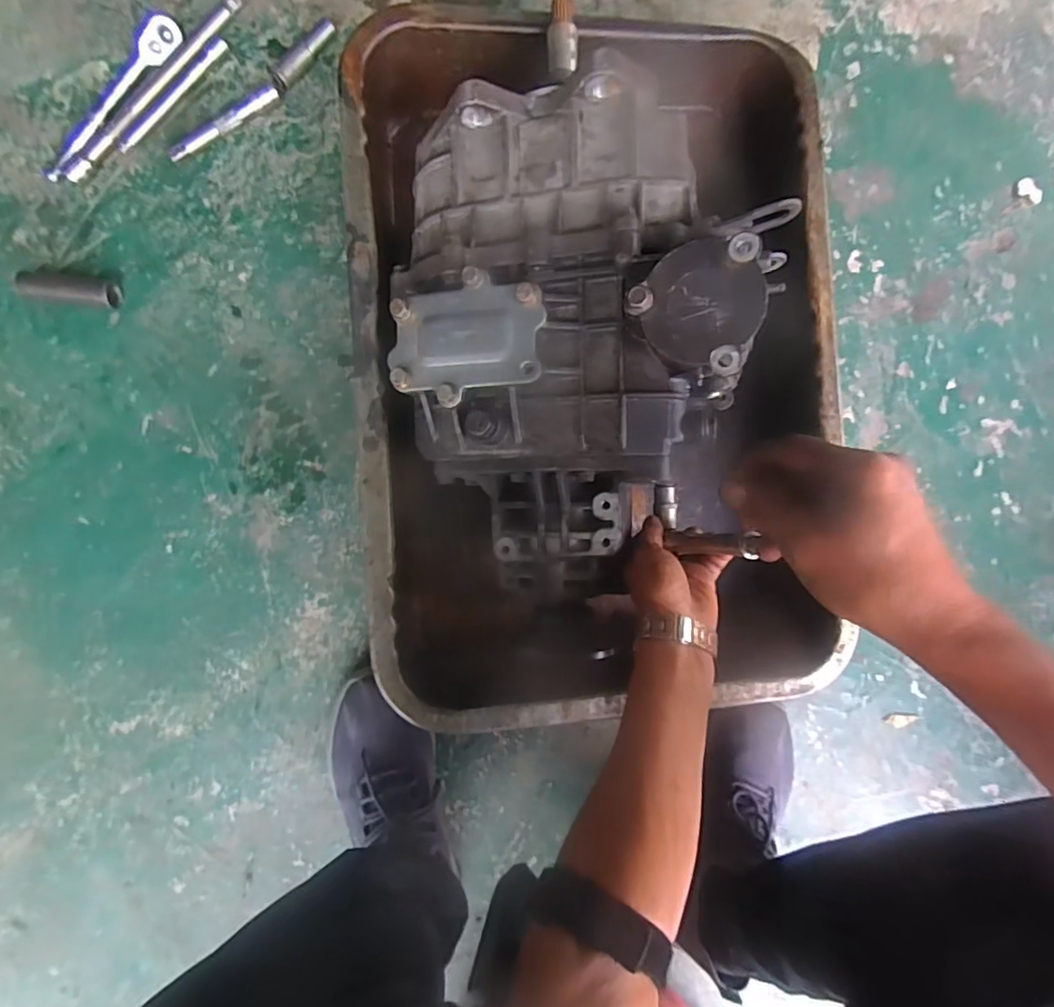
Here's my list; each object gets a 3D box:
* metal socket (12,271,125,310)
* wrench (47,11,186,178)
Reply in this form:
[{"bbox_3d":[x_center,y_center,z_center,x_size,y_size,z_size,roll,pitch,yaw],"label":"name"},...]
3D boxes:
[{"bbox_3d":[-0.441,-0.207,0.533,0.087,0.019,0.029,6,90,-6],"label":"metal socket"},{"bbox_3d":[-0.413,-0.402,0.546,0.030,0.027,0.196,40,87,-4],"label":"wrench"}]

